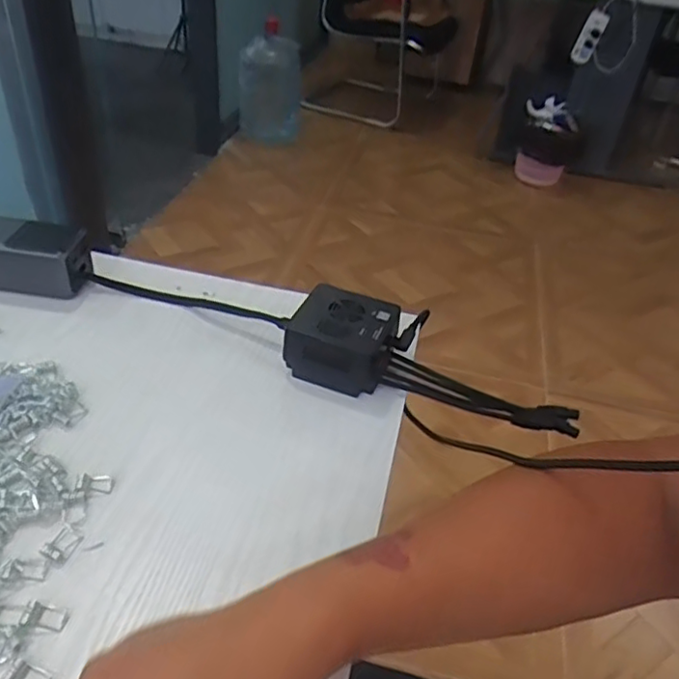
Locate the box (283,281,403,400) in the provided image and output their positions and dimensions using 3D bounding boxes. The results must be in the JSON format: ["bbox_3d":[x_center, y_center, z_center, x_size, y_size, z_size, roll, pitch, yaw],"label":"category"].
[{"bbox_3d":[0.003,0.000,0.515,0.081,0.053,0.073,19,40,14],"label":"box"}]

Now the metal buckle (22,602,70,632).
[{"bbox_3d":[-0.161,0.153,0.346,0.022,0.004,0.014,10,39,4],"label":"metal buckle"}]

